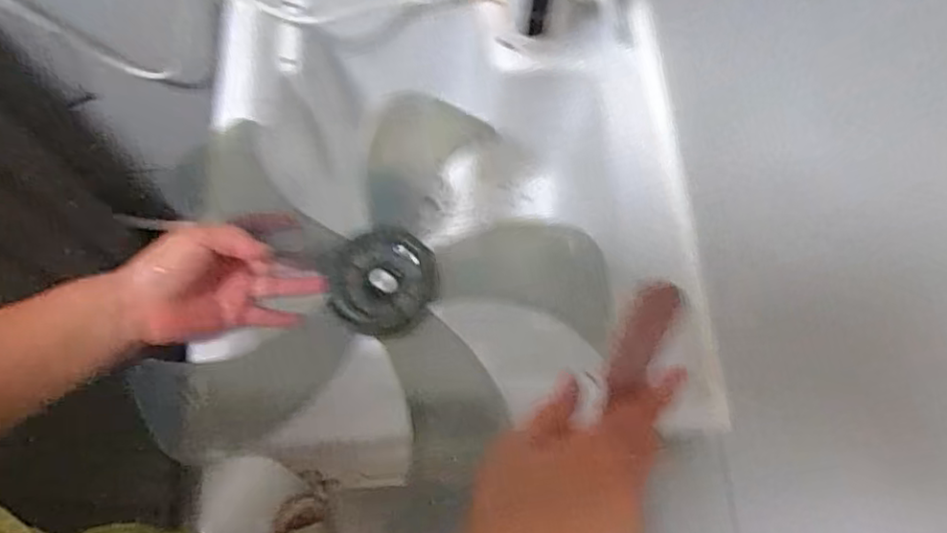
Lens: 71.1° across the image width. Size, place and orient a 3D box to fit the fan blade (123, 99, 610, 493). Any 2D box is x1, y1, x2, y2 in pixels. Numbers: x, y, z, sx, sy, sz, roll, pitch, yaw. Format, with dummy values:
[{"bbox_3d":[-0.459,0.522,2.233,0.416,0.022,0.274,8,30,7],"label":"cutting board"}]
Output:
[{"bbox_3d":[-0.056,0.005,0.540,0.337,0.060,0.314,5,68,0],"label":"fan blade"}]

